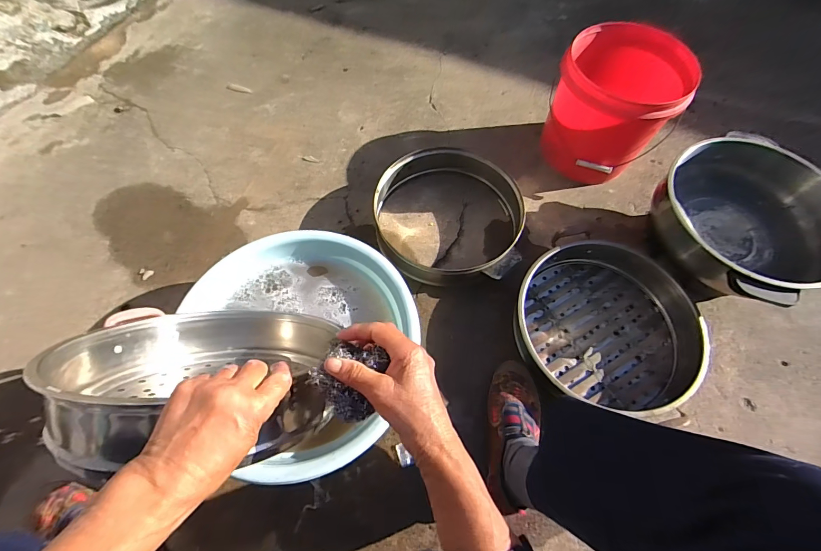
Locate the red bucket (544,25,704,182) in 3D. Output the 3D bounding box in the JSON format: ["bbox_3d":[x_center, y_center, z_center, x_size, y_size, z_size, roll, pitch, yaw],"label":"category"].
[{"bbox_3d":[0.425,-0.357,0.819,0.235,0.247,0.235,0,64,-1],"label":"red bucket"}]

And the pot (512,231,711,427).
[{"bbox_3d":[0.346,0.084,0.677,0.305,0.096,0.294,0,64,-1],"label":"pot"}]

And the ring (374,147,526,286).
[{"bbox_3d":[0.078,-0.121,0.773,0.308,0.092,0.280,0,64,-1],"label":"ring"}]

